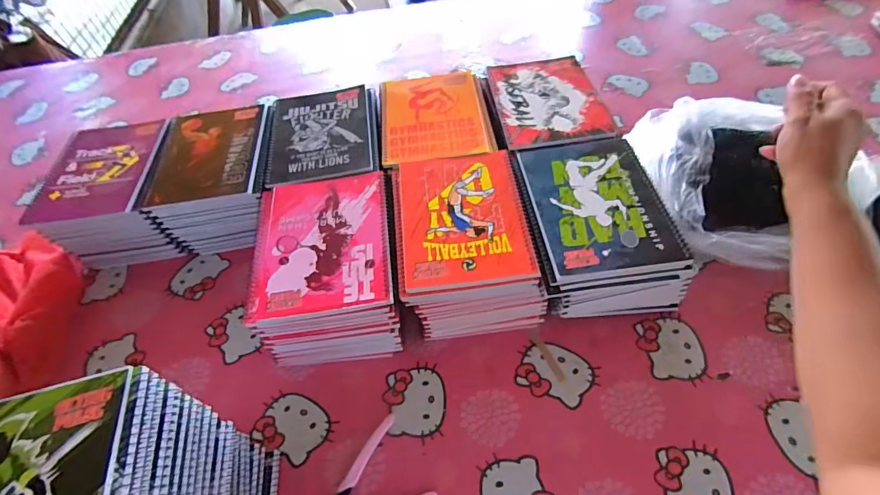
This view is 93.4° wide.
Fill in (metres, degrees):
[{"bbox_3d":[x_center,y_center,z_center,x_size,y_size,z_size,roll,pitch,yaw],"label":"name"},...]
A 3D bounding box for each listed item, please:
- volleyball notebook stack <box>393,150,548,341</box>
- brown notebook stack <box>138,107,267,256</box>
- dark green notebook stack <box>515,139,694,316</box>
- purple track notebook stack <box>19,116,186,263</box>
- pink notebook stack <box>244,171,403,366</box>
[{"bbox_3d":[0.032,-0.004,0.553,0.162,0.117,0.209,-7,55,0],"label":"volleyball notebook stack"},{"bbox_3d":[-0.335,-0.100,0.655,0.162,0.125,0.220,-10,55,-2],"label":"brown notebook stack"},{"bbox_3d":[0.191,-0.018,0.547,0.170,0.118,0.223,-13,55,-4],"label":"dark green notebook stack"},{"bbox_3d":[-0.499,-0.086,0.666,0.163,0.123,0.199,-9,55,-1],"label":"purple track notebook stack"},{"bbox_3d":[-0.138,0.029,0.548,0.168,0.118,0.210,-7,55,0],"label":"pink notebook stack"}]

